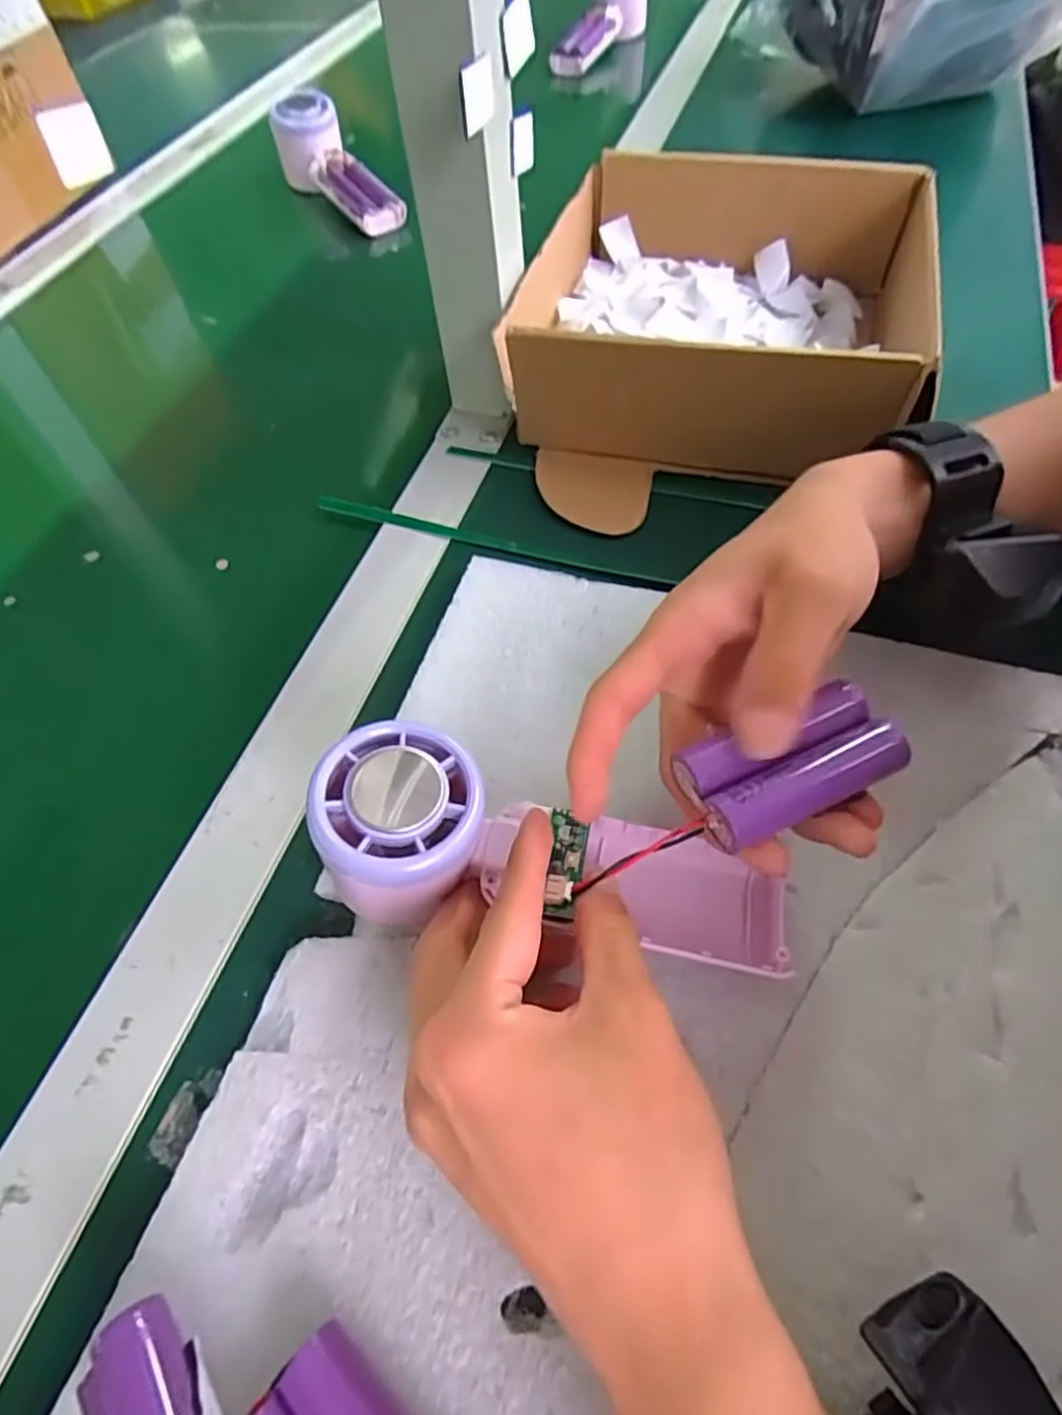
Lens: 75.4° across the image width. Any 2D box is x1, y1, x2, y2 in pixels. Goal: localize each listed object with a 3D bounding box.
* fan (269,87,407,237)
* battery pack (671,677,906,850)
[{"bbox_3d":[-0.163,-0.456,0.590,0.047,0.049,0.167,-34,75,-16],"label":"fan"},{"bbox_3d":[0.082,0.016,0.215,0.070,0.014,0.034,-22,58,-11],"label":"battery pack"}]

